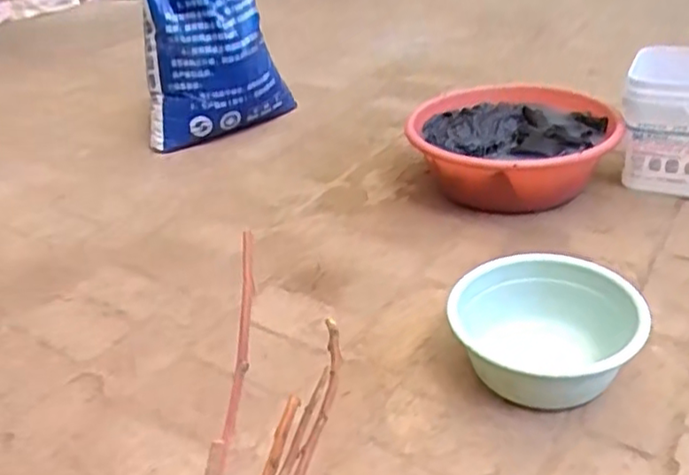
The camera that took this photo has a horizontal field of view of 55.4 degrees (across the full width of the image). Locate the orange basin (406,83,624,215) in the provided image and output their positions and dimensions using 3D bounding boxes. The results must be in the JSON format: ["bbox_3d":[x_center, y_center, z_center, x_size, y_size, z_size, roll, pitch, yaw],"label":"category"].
[{"bbox_3d":[0.382,-0.201,1.516,0.459,0.161,0.407,-1,33,10],"label":"orange basin"}]

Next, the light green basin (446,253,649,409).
[{"bbox_3d":[0.291,0.140,0.971,0.270,0.136,0.225,2,34,14],"label":"light green basin"}]

